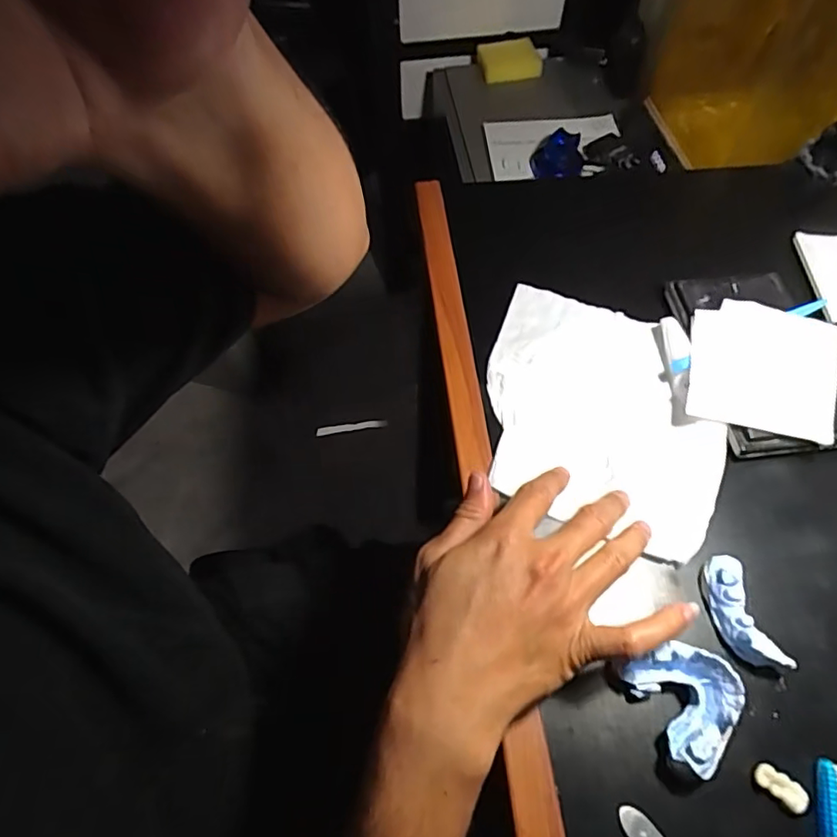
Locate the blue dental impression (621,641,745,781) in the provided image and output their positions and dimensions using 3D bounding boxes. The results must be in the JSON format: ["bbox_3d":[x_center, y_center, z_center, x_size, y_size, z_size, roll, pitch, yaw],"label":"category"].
[{"bbox_3d":[0.144,0.151,0.296,0.046,0.029,0.057,-23,62,-13],"label":"blue dental impression"}]

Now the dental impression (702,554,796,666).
[{"bbox_3d":[0.186,0.115,0.324,0.024,0.020,0.063,-14,61,-8],"label":"dental impression"}]

